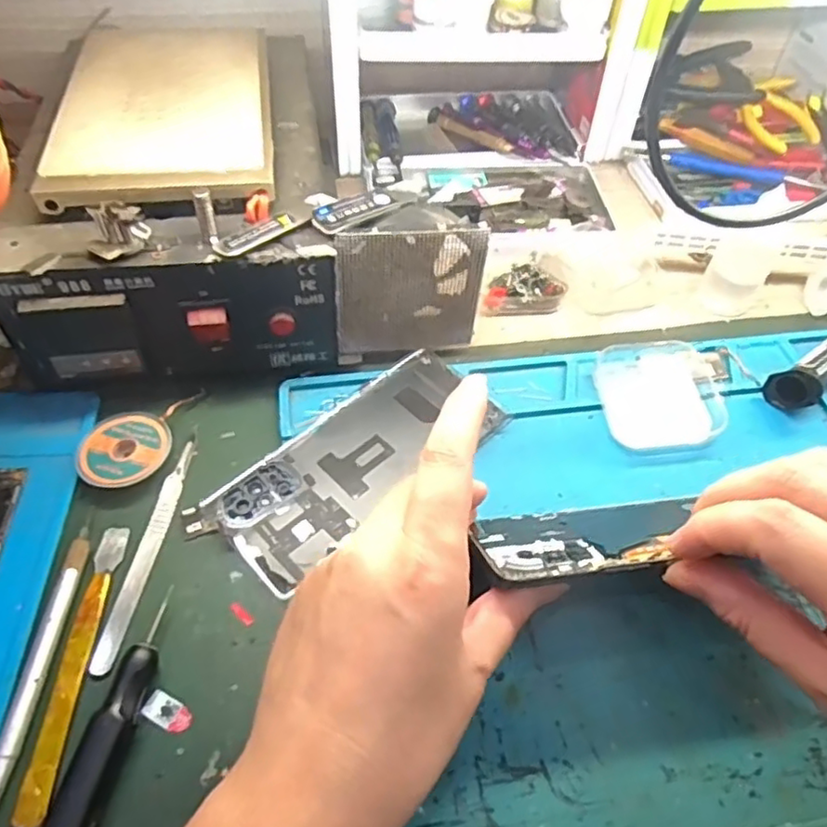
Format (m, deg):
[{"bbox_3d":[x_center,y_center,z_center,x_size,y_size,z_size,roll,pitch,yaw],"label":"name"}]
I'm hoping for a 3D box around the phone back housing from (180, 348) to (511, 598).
[{"bbox_3d":[-0.030,0.023,0.326,0.157,0.007,0.068,-36,62,-26],"label":"phone back housing"}]

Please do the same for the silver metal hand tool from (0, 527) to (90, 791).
[{"bbox_3d":[-0.151,0.105,0.253,0.010,0.006,0.129,1,52,-2],"label":"silver metal hand tool"}]

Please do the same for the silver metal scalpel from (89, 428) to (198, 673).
[{"bbox_3d":[-0.122,0.058,0.299,0.010,0.004,0.123,6,52,2],"label":"silver metal scalpel"}]

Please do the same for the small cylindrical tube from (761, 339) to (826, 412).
[{"bbox_3d":[0.238,-0.030,0.373,0.079,0.021,0.025,-33,61,-25],"label":"small cylindrical tube"}]

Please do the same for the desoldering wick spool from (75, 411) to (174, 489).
[{"bbox_3d":[-0.145,0.019,0.320,0.042,0.011,0.044,1,52,-2],"label":"desoldering wick spool"}]

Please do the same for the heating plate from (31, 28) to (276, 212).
[{"bbox_3d":[-0.138,-0.174,0.359,0.112,0.009,0.199,-7,52,-8],"label":"heating plate"}]

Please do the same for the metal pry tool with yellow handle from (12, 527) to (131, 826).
[{"bbox_3d":[-0.138,0.098,0.260,0.012,0.004,0.118,1,52,-2],"label":"metal pry tool with yellow handle"}]

